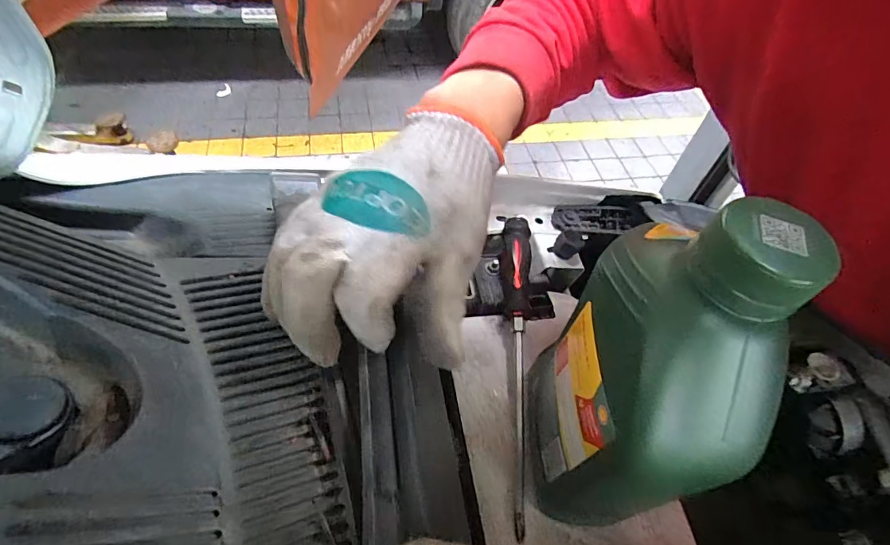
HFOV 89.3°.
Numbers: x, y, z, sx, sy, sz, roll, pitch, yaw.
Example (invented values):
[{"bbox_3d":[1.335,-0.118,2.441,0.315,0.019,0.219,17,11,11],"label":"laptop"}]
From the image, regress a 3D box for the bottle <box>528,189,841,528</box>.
[{"bbox_3d":[0.090,0.053,0.221,0.059,0.196,0.107,-4,54,-9],"label":"bottle"}]

